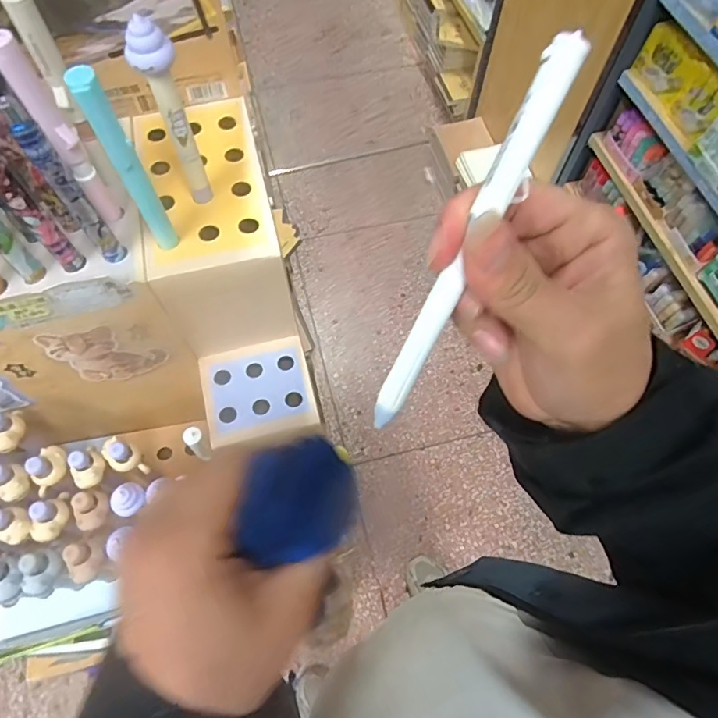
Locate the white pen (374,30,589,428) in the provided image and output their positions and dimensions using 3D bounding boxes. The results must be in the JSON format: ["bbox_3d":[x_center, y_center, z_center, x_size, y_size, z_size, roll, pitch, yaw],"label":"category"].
[{"bbox_3d":[0.037,-0.036,0.180,0.011,0.144,0.006,32,25,14],"label":"white pen"}]

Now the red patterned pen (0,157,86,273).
[{"bbox_3d":[-0.148,-0.069,0.222,0.009,0.104,0.010,-16,65,-8],"label":"red patterned pen"}]

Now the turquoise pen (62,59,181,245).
[{"bbox_3d":[-0.100,-0.080,0.222,0.010,0.107,0.011,-20,66,-10],"label":"turquoise pen"}]

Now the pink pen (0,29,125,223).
[{"bbox_3d":[-0.135,-0.100,0.231,0.012,0.105,0.009,-34,69,-16],"label":"pink pen"}]

